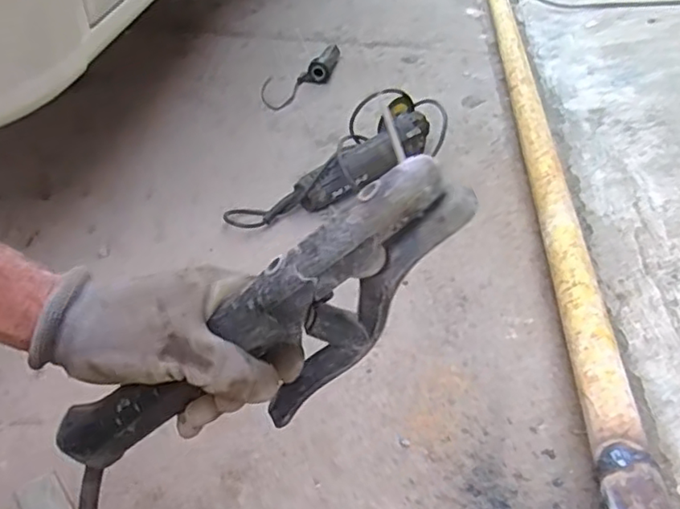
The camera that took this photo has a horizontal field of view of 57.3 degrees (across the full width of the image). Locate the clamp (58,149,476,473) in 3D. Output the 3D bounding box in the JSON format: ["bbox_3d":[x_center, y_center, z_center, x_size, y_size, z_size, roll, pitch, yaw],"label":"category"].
[{"bbox_3d":[-0.045,0.056,0.368,0.294,0.079,0.027,-36,36,22],"label":"clamp"}]

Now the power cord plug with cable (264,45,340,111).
[{"bbox_3d":[-0.065,-0.380,1.321,0.070,0.042,0.273,25,47,27],"label":"power cord plug with cable"}]

